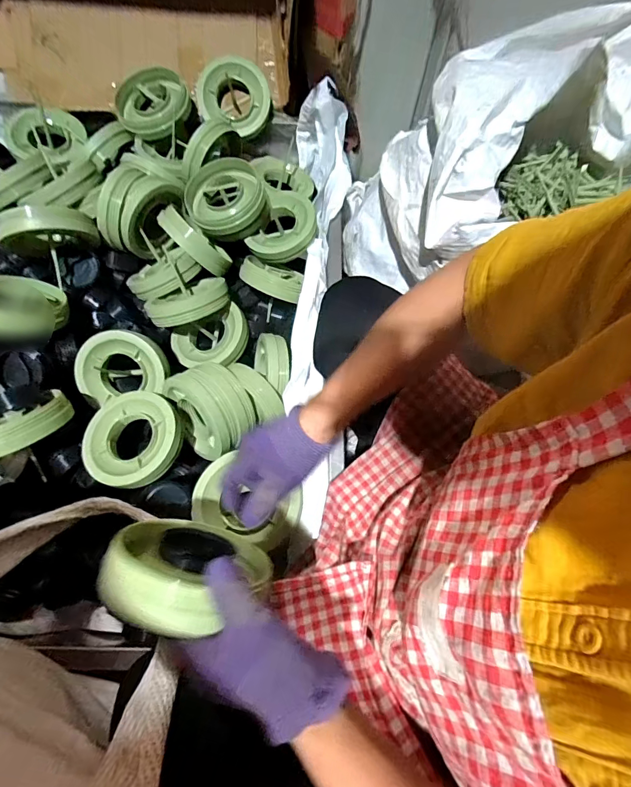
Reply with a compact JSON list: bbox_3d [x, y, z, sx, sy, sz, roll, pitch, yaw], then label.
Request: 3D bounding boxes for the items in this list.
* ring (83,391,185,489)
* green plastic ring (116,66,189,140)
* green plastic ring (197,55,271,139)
[{"bbox_3d":[-0.258,0.063,0.548,0.130,0.032,0.135,1,68,-2],"label":"ring"},{"bbox_3d":[-0.295,-0.529,0.710,0.121,0.036,0.115,-2,90,1],"label":"green plastic ring"},{"bbox_3d":[-0.153,-0.569,0.744,0.135,0.115,0.041,12,33,-20],"label":"green plastic ring"}]

